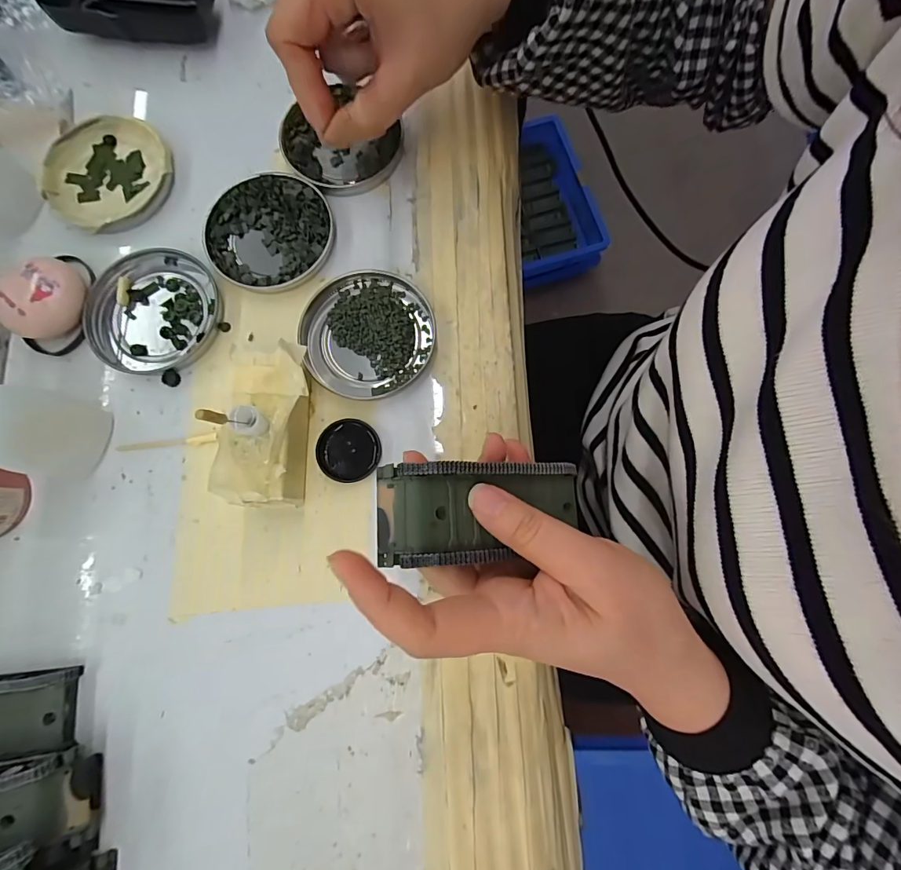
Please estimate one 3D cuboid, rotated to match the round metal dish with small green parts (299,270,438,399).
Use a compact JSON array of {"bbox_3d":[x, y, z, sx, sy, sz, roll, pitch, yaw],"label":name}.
[{"bbox_3d":[-0.051,-0.061,0.266,0.080,0.008,0.075,0,80,1],"label":"round metal dish with small green parts"}]

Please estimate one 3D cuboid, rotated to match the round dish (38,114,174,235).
[{"bbox_3d":[-0.222,-0.169,0.287,0.079,0.010,0.080,0,80,1],"label":"round dish"}]

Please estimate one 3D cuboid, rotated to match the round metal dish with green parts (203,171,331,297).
[{"bbox_3d":[-0.114,-0.128,0.279,0.077,0.009,0.075,0,80,1],"label":"round metal dish with green parts"}]

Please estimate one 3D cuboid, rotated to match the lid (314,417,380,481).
[{"bbox_3d":[-0.058,0.009,0.254,0.034,0.008,0.035,0,80,1],"label":"lid"}]

